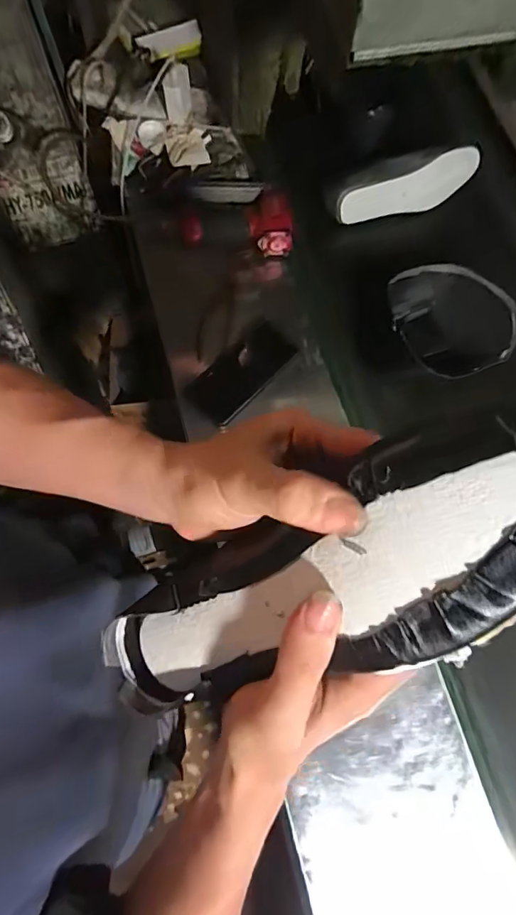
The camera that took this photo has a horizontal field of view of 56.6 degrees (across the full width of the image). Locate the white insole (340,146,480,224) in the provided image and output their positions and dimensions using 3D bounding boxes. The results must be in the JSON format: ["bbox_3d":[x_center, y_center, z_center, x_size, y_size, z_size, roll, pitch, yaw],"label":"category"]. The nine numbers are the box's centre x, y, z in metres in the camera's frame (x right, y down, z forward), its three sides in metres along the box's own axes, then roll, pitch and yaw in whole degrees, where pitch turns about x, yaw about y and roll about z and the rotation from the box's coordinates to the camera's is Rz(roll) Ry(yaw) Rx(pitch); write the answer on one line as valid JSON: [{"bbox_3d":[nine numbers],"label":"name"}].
[{"bbox_3d":[0.258,-0.457,0.833,0.242,0.091,0.018,-19,66,1],"label":"white insole"}]

